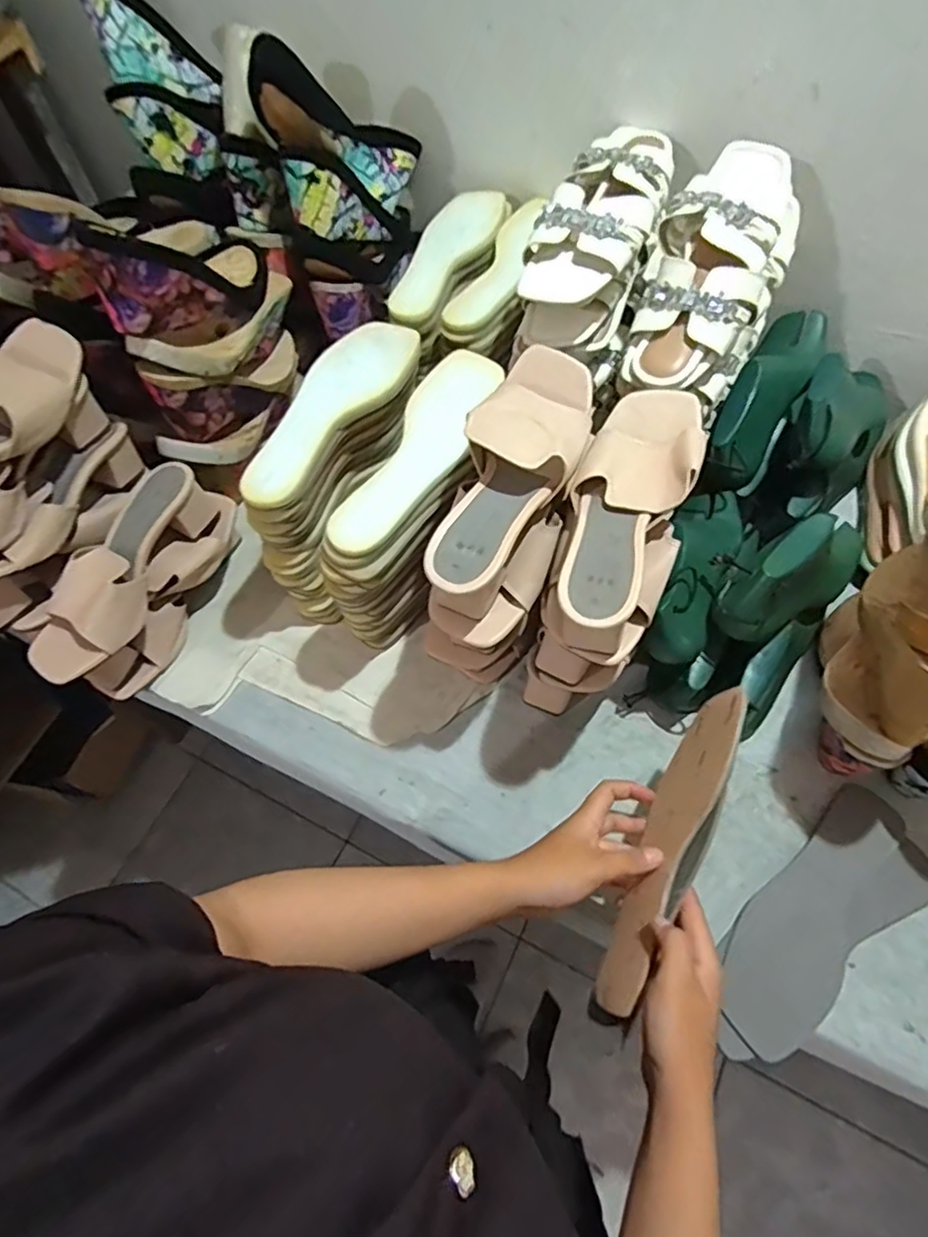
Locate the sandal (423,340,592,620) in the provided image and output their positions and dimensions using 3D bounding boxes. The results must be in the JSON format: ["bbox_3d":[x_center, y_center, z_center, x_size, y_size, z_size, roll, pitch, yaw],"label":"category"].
[{"bbox_3d":[0.043,-0.116,0.503,0.087,0.070,0.231,21,77,15],"label":"sandal"}]

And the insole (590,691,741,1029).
[{"bbox_3d":[0.155,0.170,0.470,0.012,0.084,0.245,28,74,-3],"label":"insole"}]

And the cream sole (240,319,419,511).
[{"bbox_3d":[-0.131,-0.201,0.590,0.084,0.023,0.244,29,69,18],"label":"cream sole"}]

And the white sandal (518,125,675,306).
[{"bbox_3d":[0.137,-0.392,0.604,0.100,0.052,0.227,22,65,15],"label":"white sandal"}]

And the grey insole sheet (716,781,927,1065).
[{"bbox_3d":[0.309,0.263,0.548,0.249,0.010,0.099,-35,65,-14],"label":"grey insole sheet"}]

